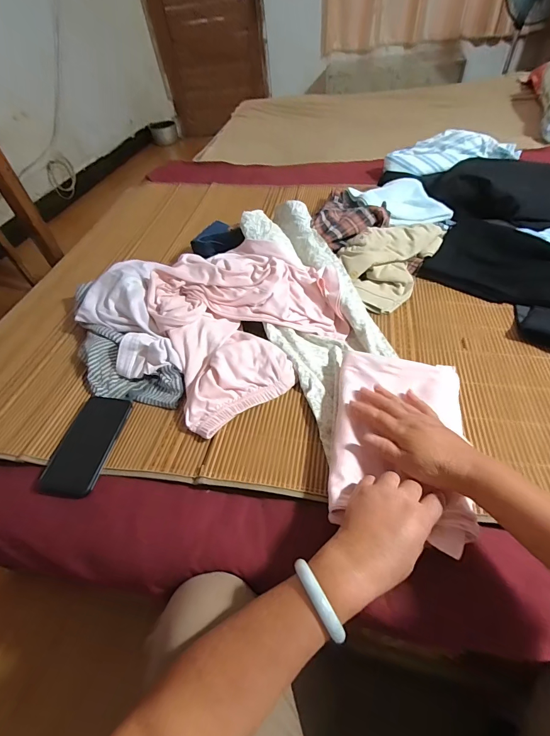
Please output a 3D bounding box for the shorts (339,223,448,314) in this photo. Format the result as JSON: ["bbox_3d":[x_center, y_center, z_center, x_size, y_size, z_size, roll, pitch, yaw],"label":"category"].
[{"bbox_3d":[0.242,-0.246,0.760,0.163,0.077,0.291,24,56,24],"label":"shorts"}]

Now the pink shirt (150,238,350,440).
[{"bbox_3d":[-0.041,-0.099,0.652,0.332,0.085,0.359,-21,51,-12],"label":"pink shirt"}]

